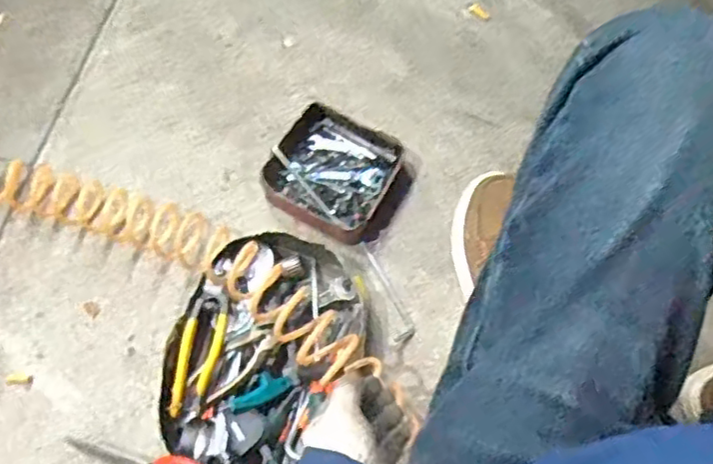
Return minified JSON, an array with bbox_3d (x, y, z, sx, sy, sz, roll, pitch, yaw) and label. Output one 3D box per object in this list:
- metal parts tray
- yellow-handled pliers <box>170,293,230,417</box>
[{"bbox_3d":[-0.025,-0.079,0.901,0.179,0.037,0.158,29,75,7],"label":"metal parts tray"},{"bbox_3d":[-0.194,0.150,0.800,0.047,0.025,0.150,12,74,2],"label":"yellow-handled pliers"}]

